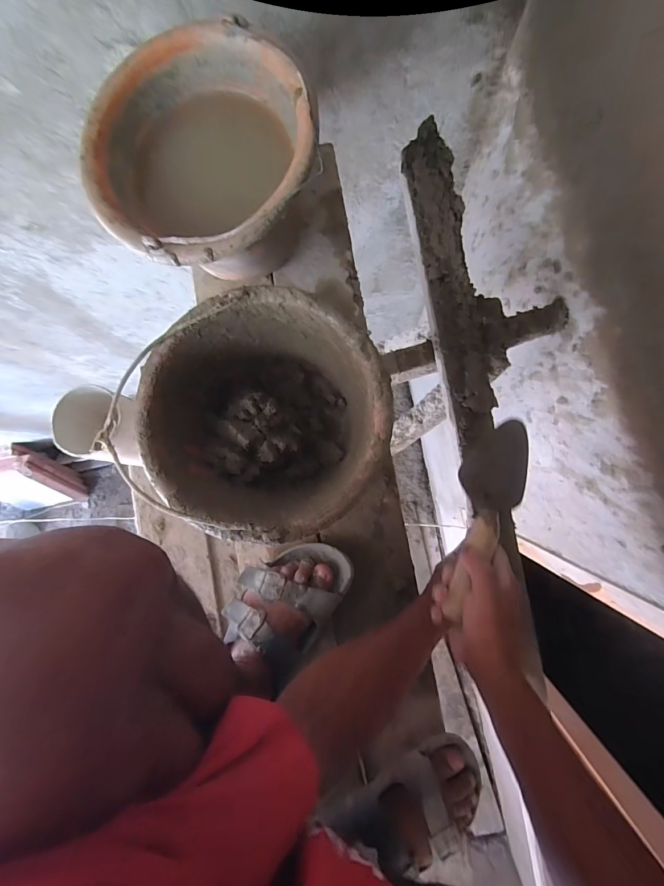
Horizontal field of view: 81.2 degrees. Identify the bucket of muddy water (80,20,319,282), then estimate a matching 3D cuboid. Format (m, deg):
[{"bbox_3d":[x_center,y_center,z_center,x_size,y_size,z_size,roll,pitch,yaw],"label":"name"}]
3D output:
[{"bbox_3d":[-0.136,-0.303,0.456,0.235,0.147,0.246,0,87,5],"label":"bucket of muddy water"}]

